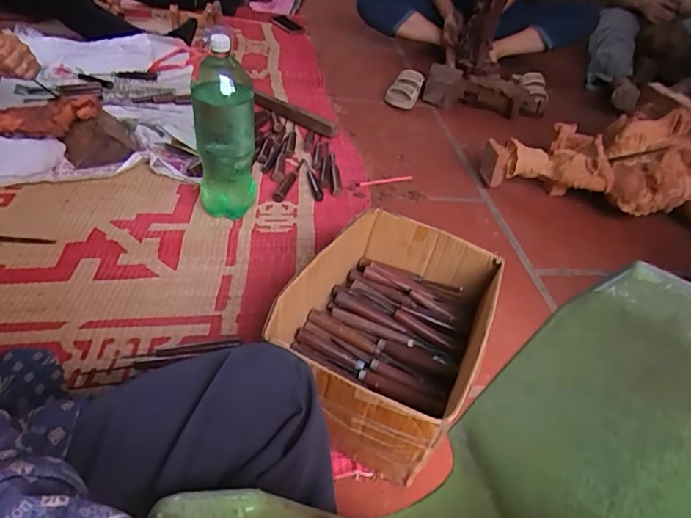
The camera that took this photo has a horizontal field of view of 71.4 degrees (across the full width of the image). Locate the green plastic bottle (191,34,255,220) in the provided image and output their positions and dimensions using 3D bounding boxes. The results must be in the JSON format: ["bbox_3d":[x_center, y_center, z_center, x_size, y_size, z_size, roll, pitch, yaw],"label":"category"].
[{"bbox_3d":[-0.215,-0.207,0.856,0.103,0.327,0.077,-3,42,-12],"label":"green plastic bottle"}]

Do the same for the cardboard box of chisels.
[{"bbox_3d":[0.061,0.099,0.685,0.242,0.146,0.325,23,43,16],"label":"cardboard box of chisels"}]

